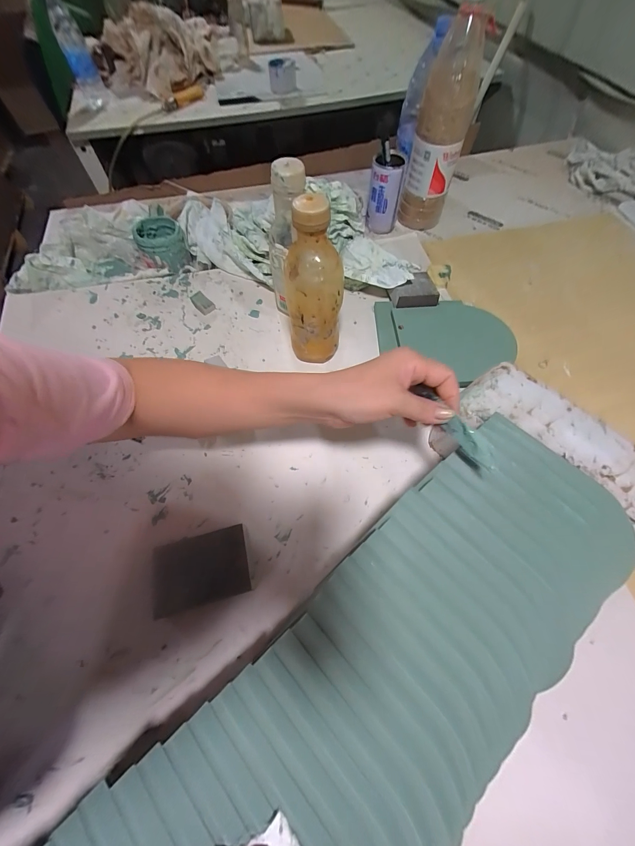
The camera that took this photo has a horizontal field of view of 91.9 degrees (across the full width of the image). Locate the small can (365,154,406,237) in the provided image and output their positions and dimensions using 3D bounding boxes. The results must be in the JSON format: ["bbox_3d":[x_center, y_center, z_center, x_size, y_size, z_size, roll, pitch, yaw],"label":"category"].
[{"bbox_3d":[0.134,-0.457,0.618,0.061,0.124,0.058,10,64,5],"label":"small can"}]

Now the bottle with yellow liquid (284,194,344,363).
[{"bbox_3d":[-0.007,-0.162,0.397,0.073,0.210,0.058,-4,62,-1],"label":"bottle with yellow liquid"}]

